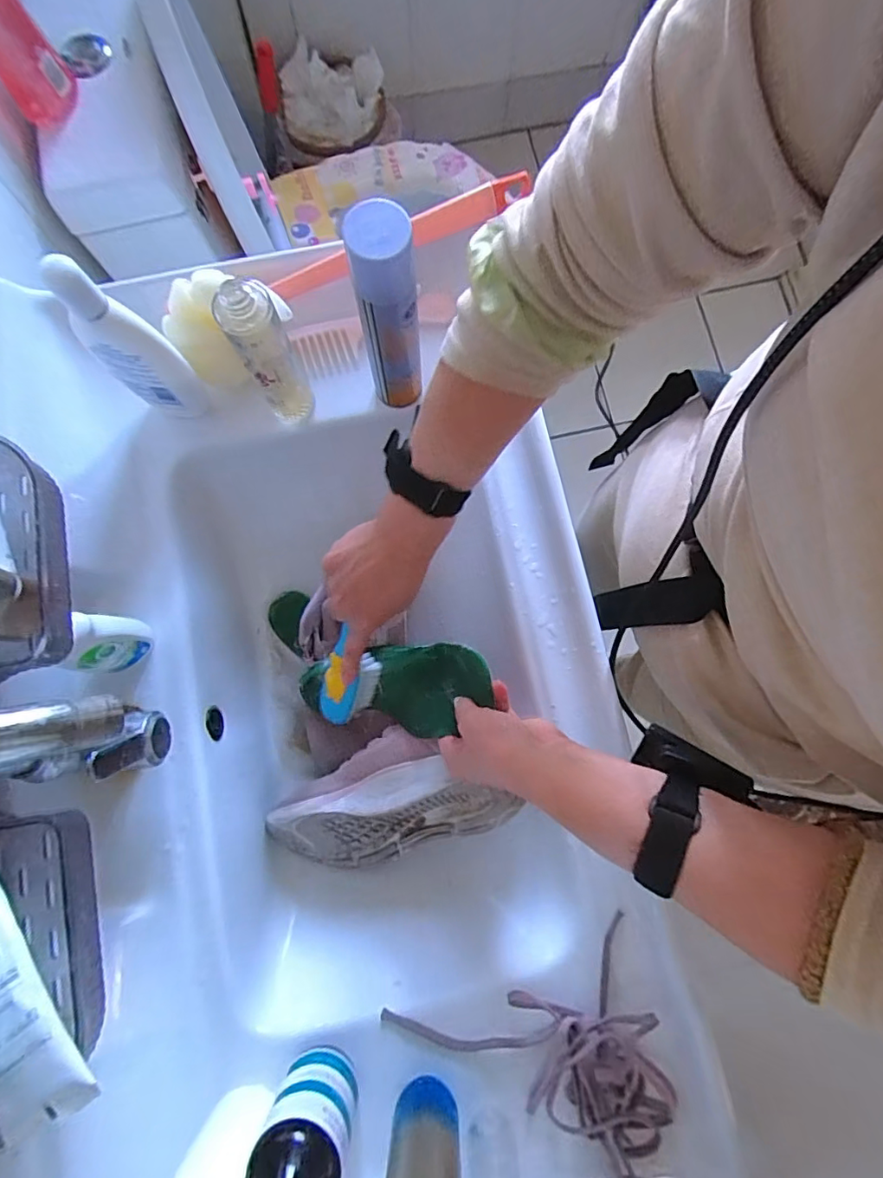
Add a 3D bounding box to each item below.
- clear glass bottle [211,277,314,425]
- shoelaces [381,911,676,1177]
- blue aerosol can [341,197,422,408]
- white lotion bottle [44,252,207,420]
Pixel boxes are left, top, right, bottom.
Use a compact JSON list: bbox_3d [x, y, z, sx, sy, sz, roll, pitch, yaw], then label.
[{"bbox_3d":[-0.141,-0.189,0.440,0.041,0.153,0.038,0,80,-1],"label":"clear glass bottle"},{"bbox_3d":[0.084,0.378,0.394,0.195,0.050,0.183,-23,81,-5],"label":"shoelaces"},{"bbox_3d":[-0.040,-0.206,0.414,0.041,0.177,0.035,-11,80,-3],"label":"blue aerosol can"},{"bbox_3d":[-0.236,-0.180,0.420,0.051,0.170,0.031,21,80,3],"label":"white lotion bottle"}]

